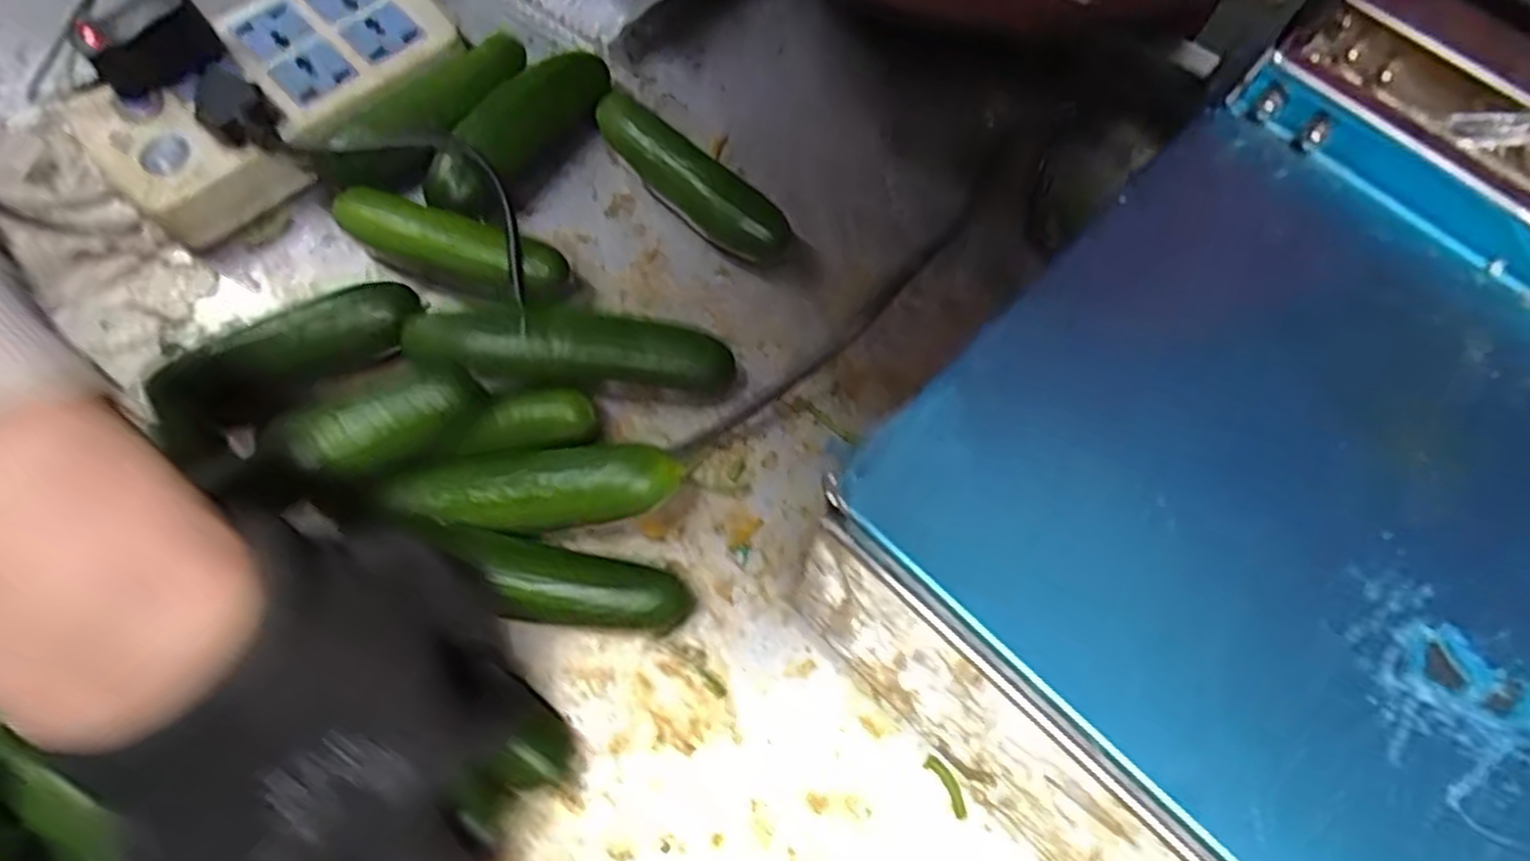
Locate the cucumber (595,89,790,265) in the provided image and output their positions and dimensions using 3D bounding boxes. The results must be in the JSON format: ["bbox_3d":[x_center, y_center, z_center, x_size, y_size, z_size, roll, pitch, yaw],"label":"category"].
[{"bbox_3d":[-0.042,-0.132,0.409,0.124,0.036,0.030,35,71,13],"label":"cucumber"}]

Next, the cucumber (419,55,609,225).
[{"bbox_3d":[-0.131,-0.163,0.420,0.032,0.041,0.123,26,69,9],"label":"cucumber"}]

